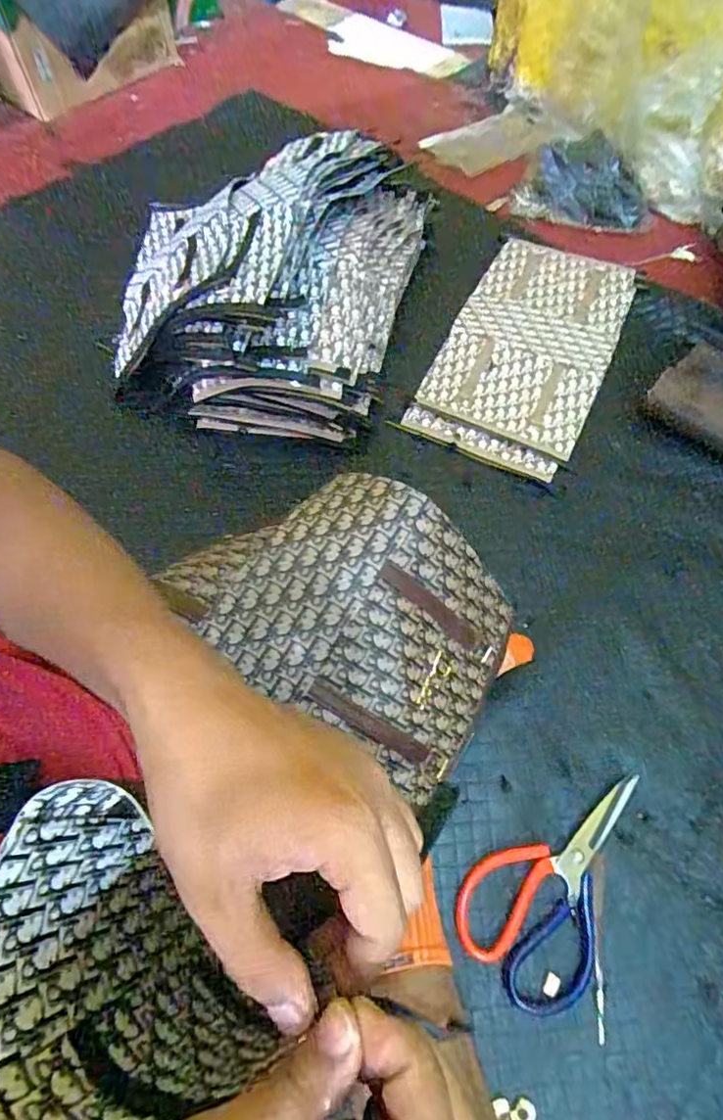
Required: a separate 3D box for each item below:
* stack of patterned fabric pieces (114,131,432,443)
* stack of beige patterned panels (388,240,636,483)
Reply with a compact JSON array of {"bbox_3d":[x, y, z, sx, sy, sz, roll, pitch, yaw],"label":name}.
[{"bbox_3d":[-0.151,-0.403,0.781,0.430,0.171,0.423,9,62,3],"label":"stack of patterned fabric pieces"},{"bbox_3d":[0.250,-0.316,0.858,0.227,0.022,0.450,25,64,11],"label":"stack of beige patterned panels"}]

